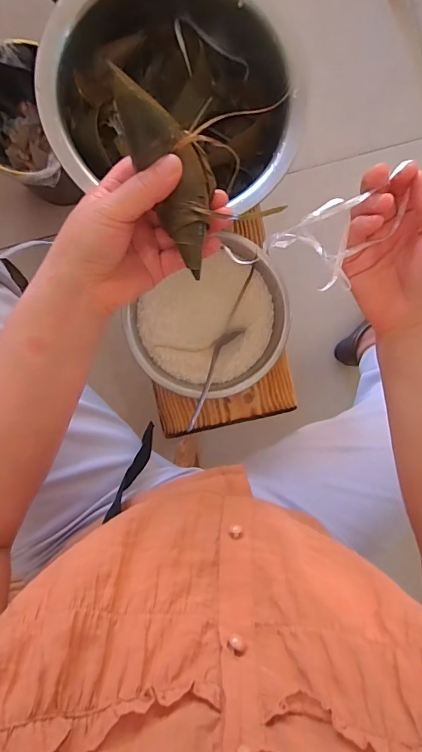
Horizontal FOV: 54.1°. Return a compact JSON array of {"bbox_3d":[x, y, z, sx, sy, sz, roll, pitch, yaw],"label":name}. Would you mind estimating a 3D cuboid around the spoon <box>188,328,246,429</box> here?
[{"bbox_3d":[0.002,0.002,0.496,0.027,0.030,0.147,25,61,-6],"label":"spoon"}]

